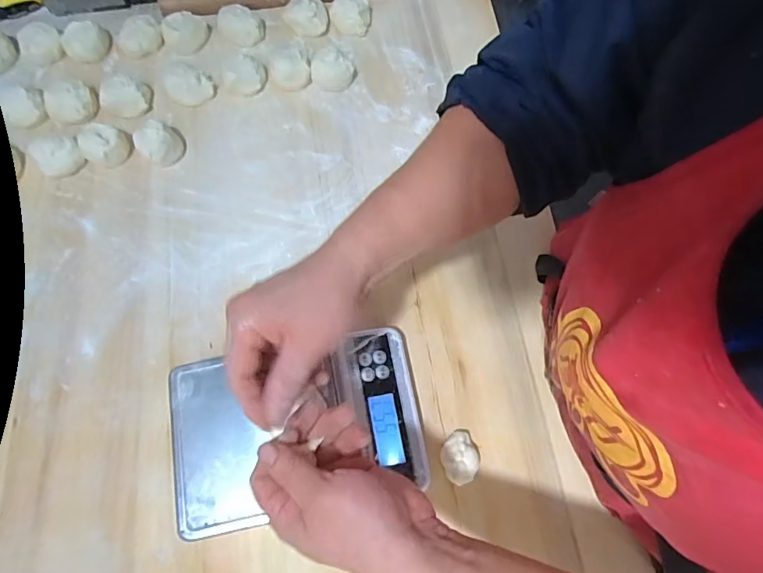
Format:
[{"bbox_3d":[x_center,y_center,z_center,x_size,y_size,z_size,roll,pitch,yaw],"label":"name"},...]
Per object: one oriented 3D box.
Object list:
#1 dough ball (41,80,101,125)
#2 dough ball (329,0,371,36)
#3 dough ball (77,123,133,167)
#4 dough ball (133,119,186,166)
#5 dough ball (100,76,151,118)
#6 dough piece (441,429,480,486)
[{"bbox_3d":[-0.364,-0.216,0.559,0.055,0.033,0.046,-42,76,-13],"label":"dough ball"},{"bbox_3d":[-0.041,-0.355,0.616,0.050,0.027,0.057,-7,71,-3],"label":"dough ball"},{"bbox_3d":[-0.310,-0.159,0.537,0.048,0.039,0.039,-42,76,-13],"label":"dough ball"},{"bbox_3d":[-0.253,-0.163,0.542,0.047,0.032,0.048,-37,74,-12],"label":"dough ball"},{"bbox_3d":[-0.306,-0.226,0.569,0.053,0.027,0.041,11,71,4],"label":"dough ball"},{"bbox_3d":[0.072,0.157,0.438,0.033,0.024,0.044,-18,71,-6],"label":"dough piece"}]

